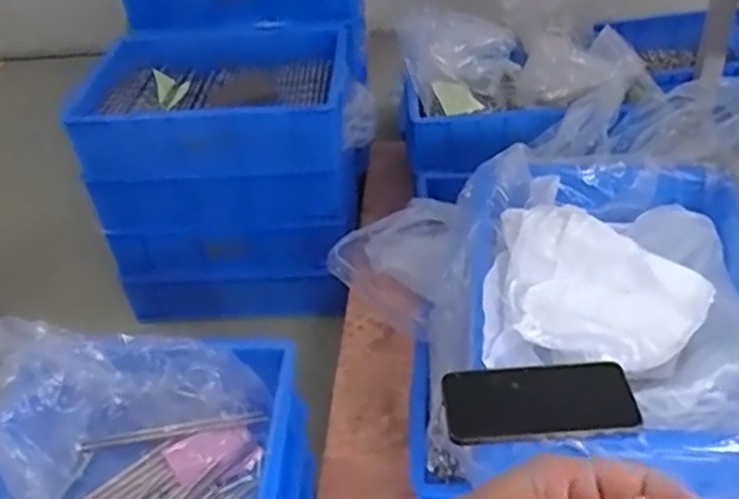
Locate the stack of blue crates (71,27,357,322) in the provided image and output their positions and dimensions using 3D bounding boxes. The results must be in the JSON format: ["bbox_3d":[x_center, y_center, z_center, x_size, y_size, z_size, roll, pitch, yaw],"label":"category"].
[{"bbox_3d":[-0.223,-0.127,1.237,0.394,0.409,0.285,-1,39,5],"label":"stack of blue crates"}]

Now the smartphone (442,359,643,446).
[{"bbox_3d":[0.146,0.131,0.630,0.157,0.010,0.068,-7,53,7],"label":"smartphone"}]

